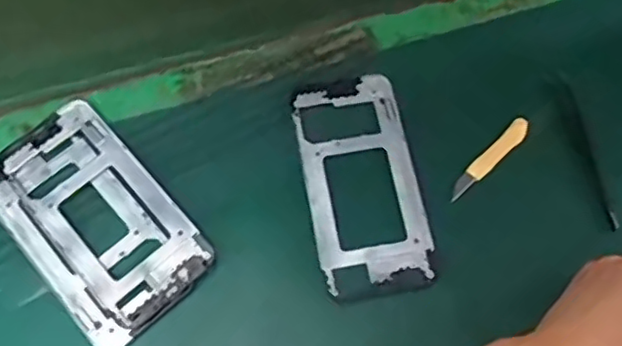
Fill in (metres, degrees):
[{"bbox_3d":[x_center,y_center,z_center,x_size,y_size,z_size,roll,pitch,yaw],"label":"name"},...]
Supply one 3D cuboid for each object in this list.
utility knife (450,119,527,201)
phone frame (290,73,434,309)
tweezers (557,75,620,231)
[{"bbox_3d":[0.125,-0.011,0.443,0.080,0.004,0.013,-43,74,-15],"label":"utility knife"},{"bbox_3d":[0.033,0.005,0.437,0.076,0.004,0.159,-10,69,-4],"label":"phone frame"},{"bbox_3d":[0.194,-0.017,0.448,0.008,0.005,0.118,-8,69,-3],"label":"tweezers"}]

